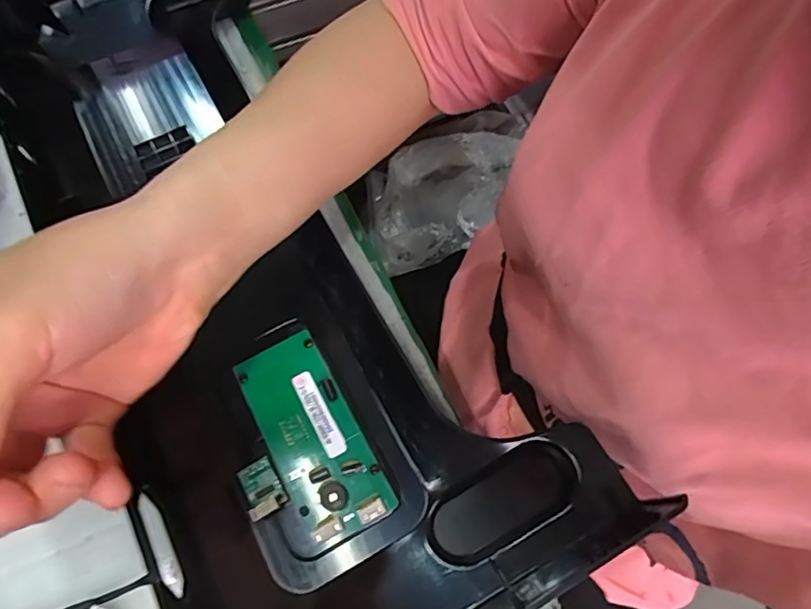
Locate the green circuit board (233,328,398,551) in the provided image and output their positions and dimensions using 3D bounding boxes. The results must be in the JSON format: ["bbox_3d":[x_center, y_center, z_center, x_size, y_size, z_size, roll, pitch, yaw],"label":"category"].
[{"bbox_3d":[-0.050,0.069,0.290,0.046,0.014,0.107,-27,69,-12],"label":"green circuit board"}]

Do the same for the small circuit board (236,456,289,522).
[{"bbox_3d":[-0.074,0.094,0.279,0.018,0.009,0.028,-27,70,-10],"label":"small circuit board"}]

